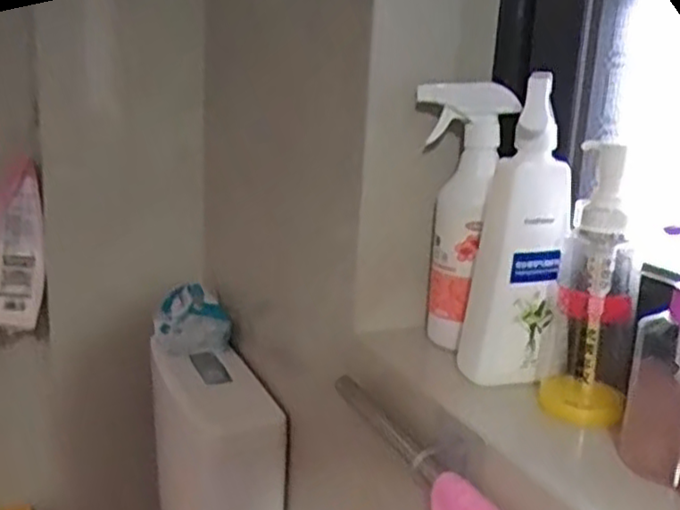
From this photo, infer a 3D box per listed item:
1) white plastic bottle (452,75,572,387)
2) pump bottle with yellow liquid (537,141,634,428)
[{"bbox_3d":[0.142,-0.015,0.581,0.075,0.229,0.072,5,14,9],"label":"white plastic bottle"},{"bbox_3d":[0.189,0.024,0.534,0.059,0.196,0.058,8,15,19],"label":"pump bottle with yellow liquid"}]

